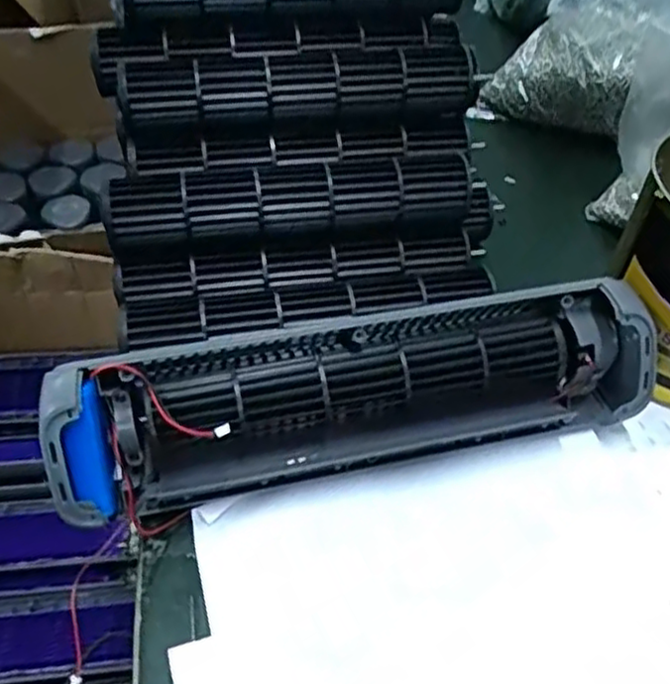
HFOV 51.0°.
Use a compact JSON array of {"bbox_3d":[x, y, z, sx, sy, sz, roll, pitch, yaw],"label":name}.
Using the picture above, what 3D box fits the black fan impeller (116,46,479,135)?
[{"bbox_3d":[-0.031,-0.159,0.447,0.205,0.038,0.039,-9,51,-8],"label":"black fan impeller"}]

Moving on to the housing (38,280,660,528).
[{"bbox_3d":[0.013,0.023,0.370,0.305,0.069,0.075,-11,51,-9],"label":"housing"}]

